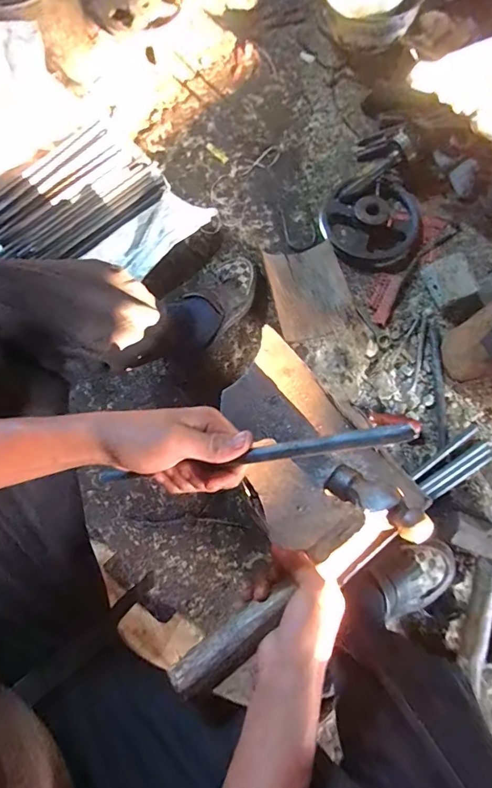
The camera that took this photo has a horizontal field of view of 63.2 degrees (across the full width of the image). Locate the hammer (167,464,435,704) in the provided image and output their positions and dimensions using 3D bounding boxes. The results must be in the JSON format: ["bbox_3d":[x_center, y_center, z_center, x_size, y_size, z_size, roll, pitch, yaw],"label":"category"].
[{"bbox_3d":[0.047,0.178,0.393,0.273,0.035,0.108,-33,45,-18],"label":"hammer"}]

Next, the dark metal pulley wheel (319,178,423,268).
[{"bbox_3d":[0.252,-0.350,0.805,0.197,0.036,0.184,0,77,0],"label":"dark metal pulley wheel"}]

